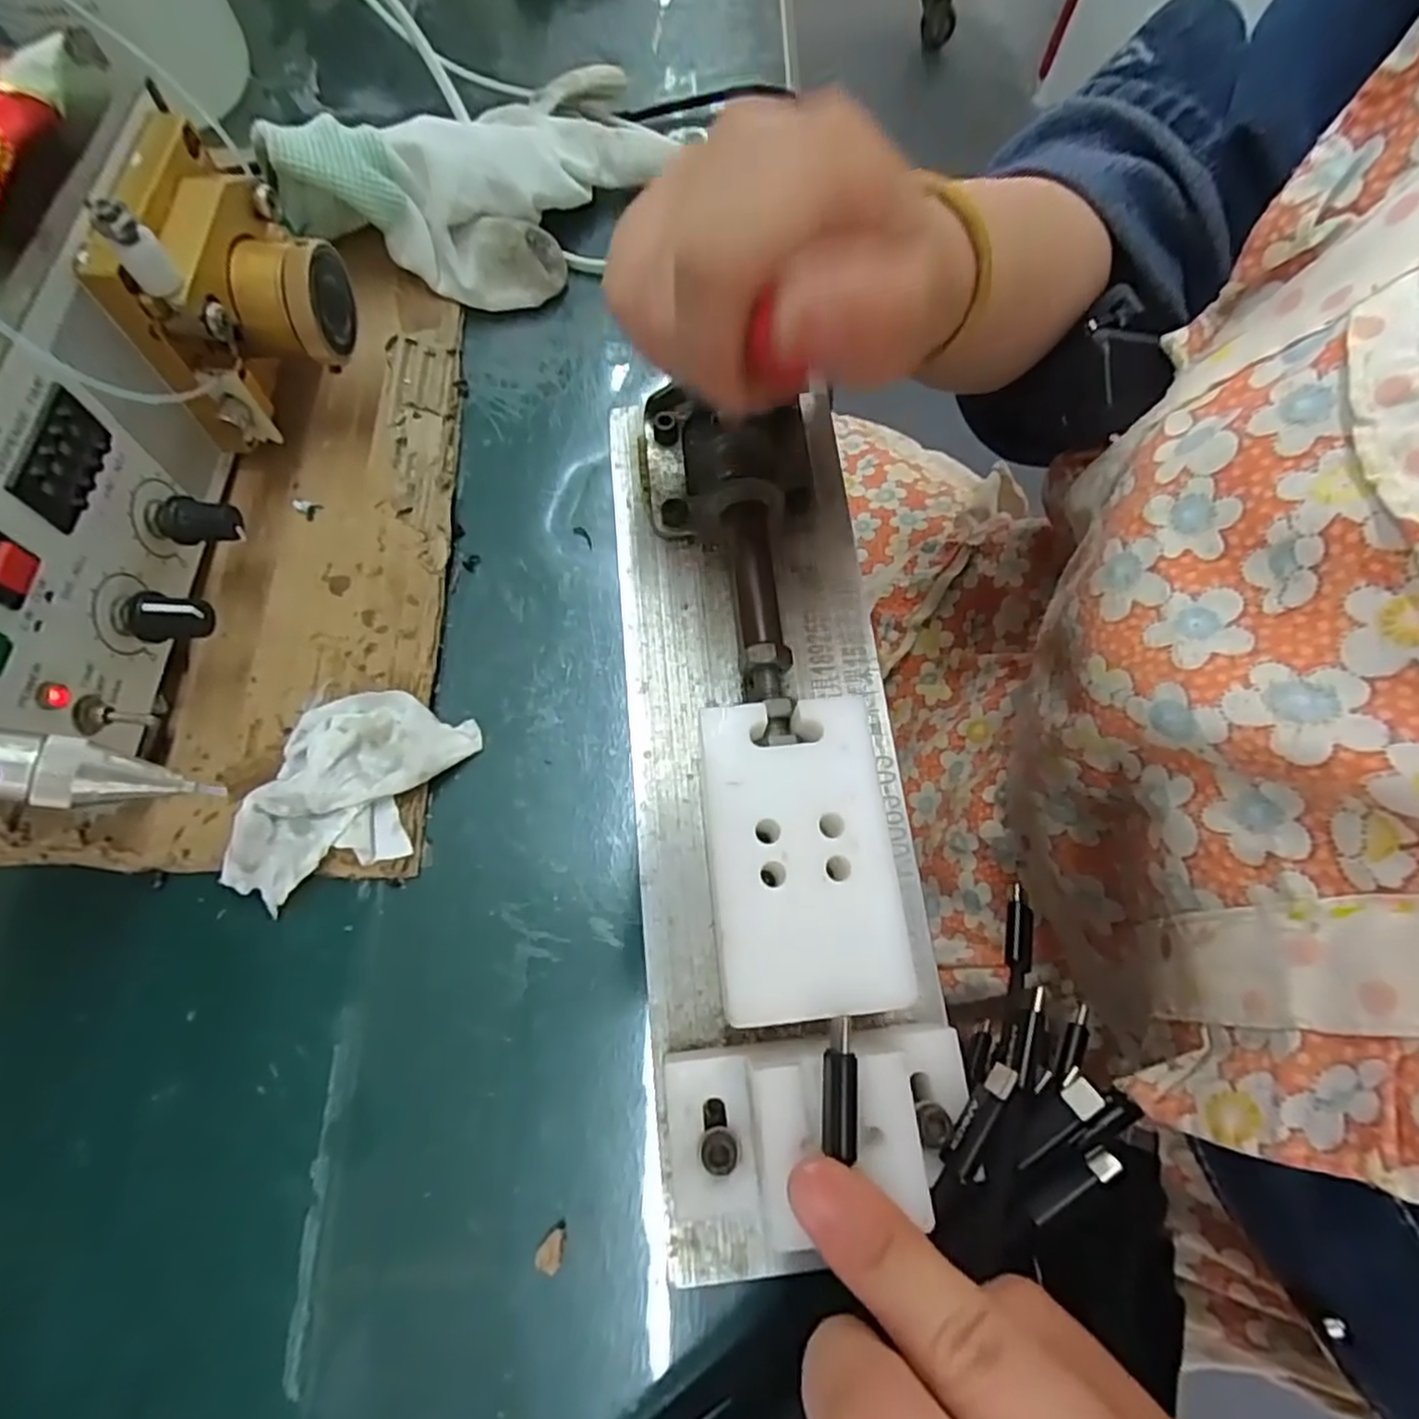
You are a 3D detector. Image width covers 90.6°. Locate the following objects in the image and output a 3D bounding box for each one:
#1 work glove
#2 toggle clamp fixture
[{"bbox_3d":[-0.082,-0.203,0.267,0.148,0.046,0.080,-27,77,-14],"label":"work glove"},{"bbox_3d":[0.017,0.009,0.198,0.079,0.054,0.247,-5,66,-1],"label":"toggle clamp fixture"}]

